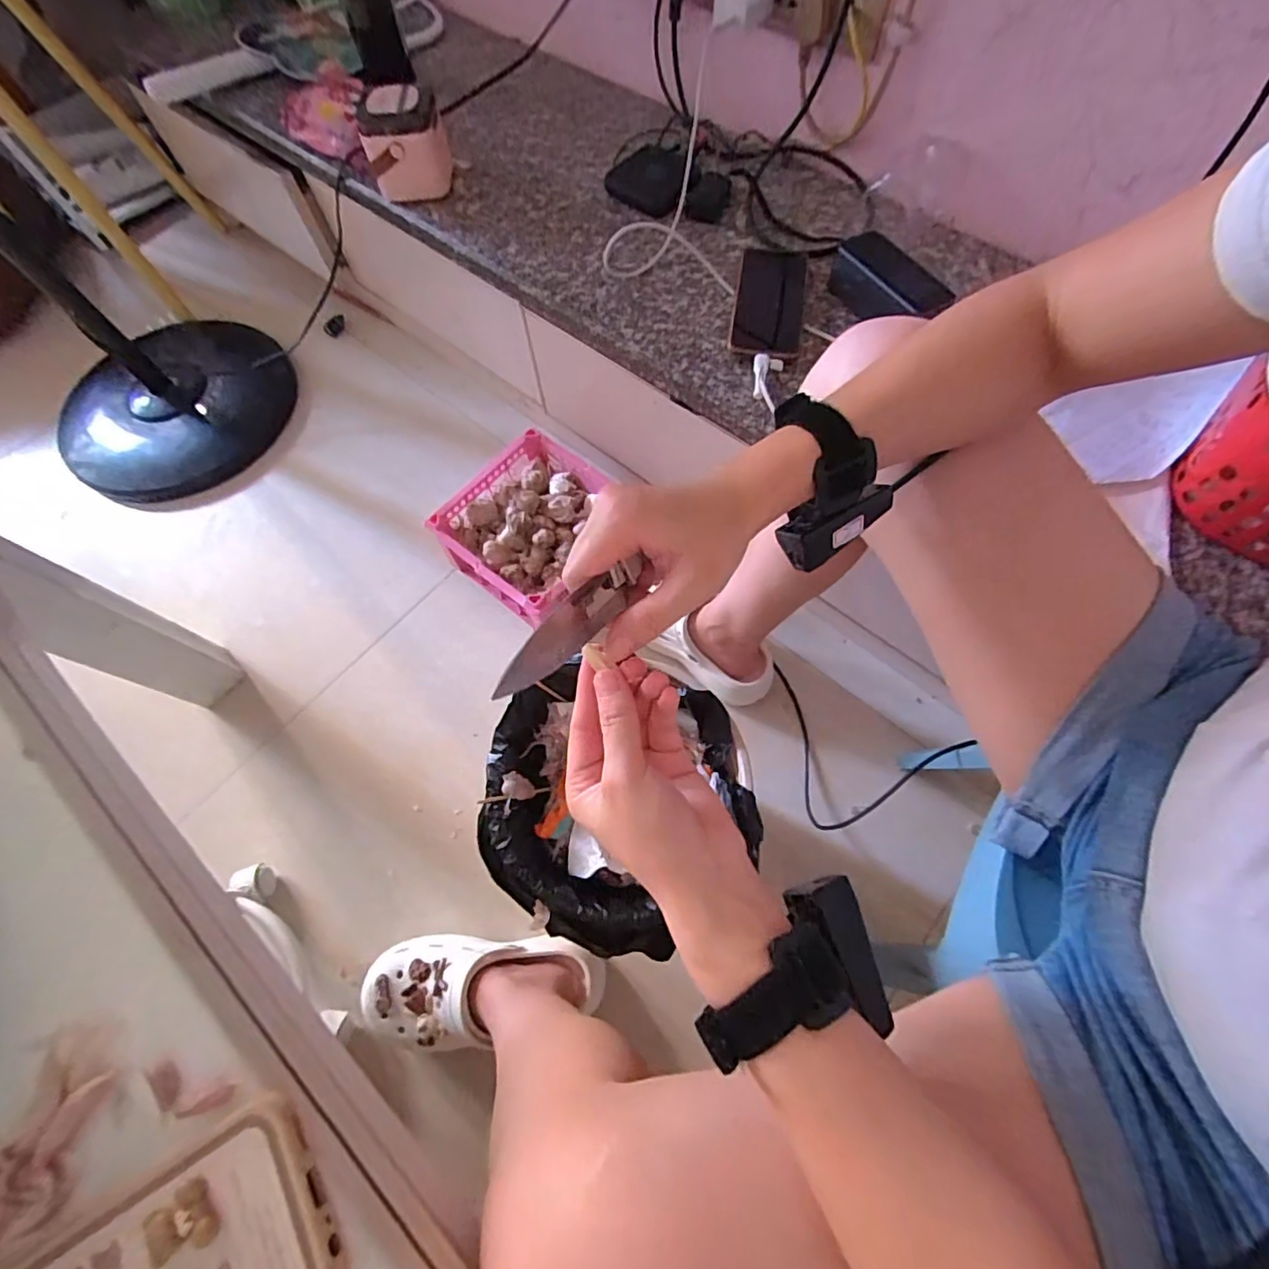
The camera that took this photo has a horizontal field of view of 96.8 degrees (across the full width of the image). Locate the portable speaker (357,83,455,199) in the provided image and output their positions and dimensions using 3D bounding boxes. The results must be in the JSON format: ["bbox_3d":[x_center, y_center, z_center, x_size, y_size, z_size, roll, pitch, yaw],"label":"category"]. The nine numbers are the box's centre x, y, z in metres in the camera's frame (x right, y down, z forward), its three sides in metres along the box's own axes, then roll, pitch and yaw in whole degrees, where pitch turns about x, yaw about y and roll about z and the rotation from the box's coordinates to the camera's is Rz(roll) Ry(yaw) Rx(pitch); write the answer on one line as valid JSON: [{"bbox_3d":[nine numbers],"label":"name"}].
[{"bbox_3d":[-0.288,-0.621,0.711,0.102,0.089,0.073,-17,68,-5],"label":"portable speaker"}]

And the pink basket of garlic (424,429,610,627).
[{"bbox_3d":[-0.138,-0.150,0.835,0.225,0.122,0.233,37,73,16],"label":"pink basket of garlic"}]

